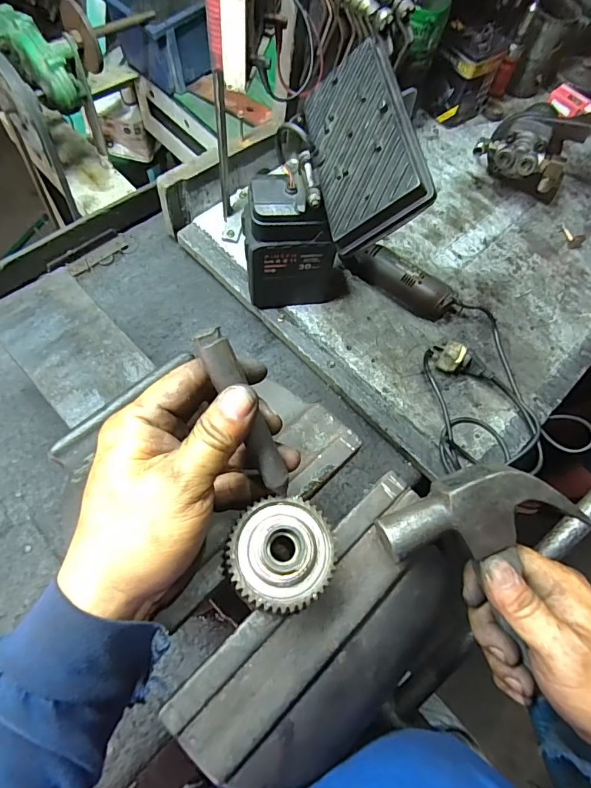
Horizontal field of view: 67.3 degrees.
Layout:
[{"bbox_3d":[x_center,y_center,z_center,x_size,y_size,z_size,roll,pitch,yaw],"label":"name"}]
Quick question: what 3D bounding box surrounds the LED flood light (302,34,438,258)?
[{"bbox_3d":[0.066,-0.255,0.449,0.100,0.025,0.213,-23,64,33],"label":"LED flood light"}]

